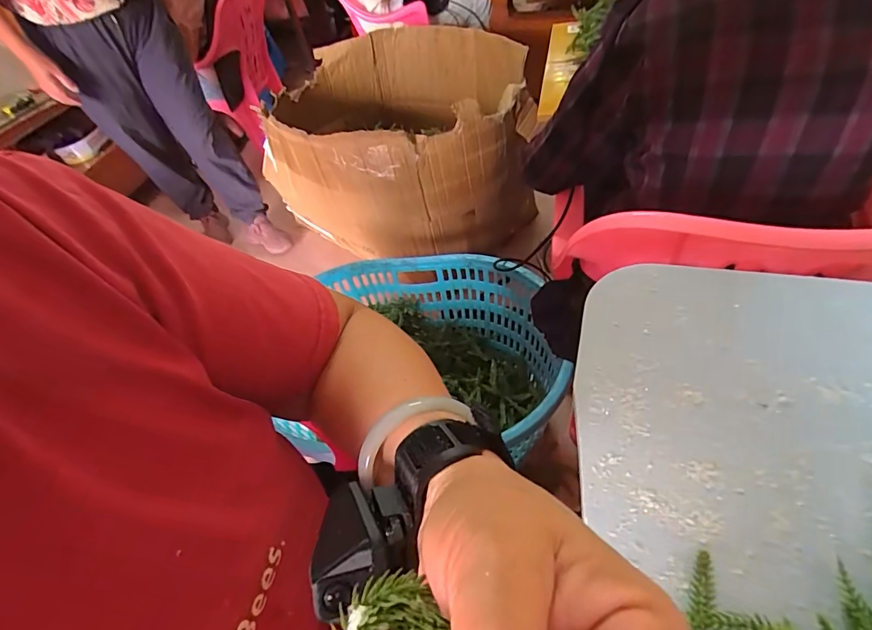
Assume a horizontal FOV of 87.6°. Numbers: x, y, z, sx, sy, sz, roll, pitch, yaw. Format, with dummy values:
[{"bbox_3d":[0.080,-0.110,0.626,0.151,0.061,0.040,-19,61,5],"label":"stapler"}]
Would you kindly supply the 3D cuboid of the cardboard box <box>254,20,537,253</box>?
[{"bbox_3d":[-0.100,-0.537,1.348,0.780,0.351,0.703,8,51,12],"label":"cardboard box"}]

